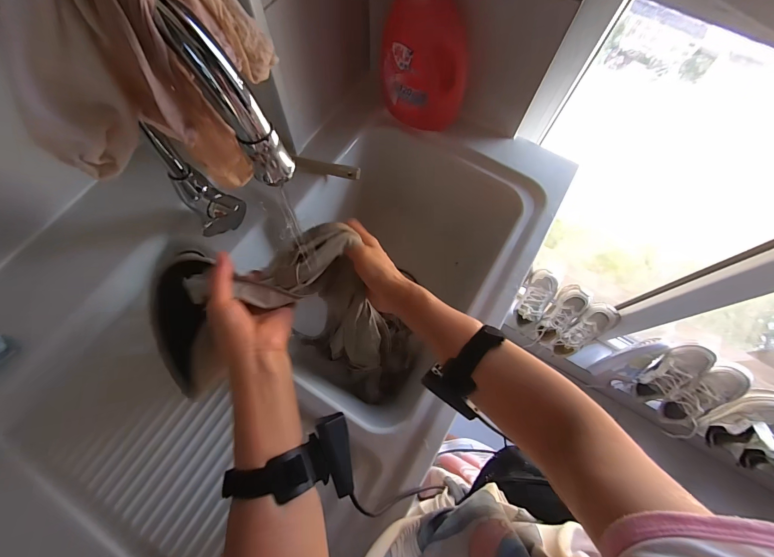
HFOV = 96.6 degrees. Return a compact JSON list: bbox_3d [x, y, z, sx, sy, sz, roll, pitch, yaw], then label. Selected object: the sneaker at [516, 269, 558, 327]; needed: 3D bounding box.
[{"bbox_3d":[0.504,0.068,1.166,0.096,0.222,0.088,17,28,4],"label":"sneaker"}]

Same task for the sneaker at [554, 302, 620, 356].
[{"bbox_3d":[0.638,0.177,1.133,0.082,0.093,0.241,44,117,13],"label":"sneaker"}]

